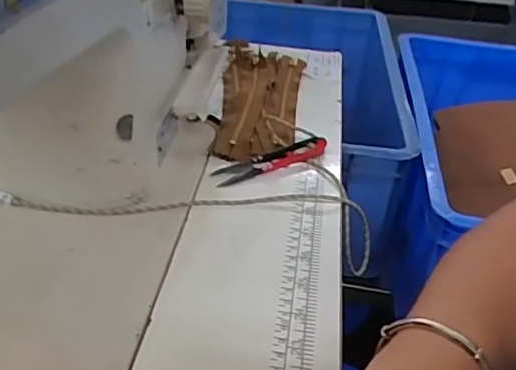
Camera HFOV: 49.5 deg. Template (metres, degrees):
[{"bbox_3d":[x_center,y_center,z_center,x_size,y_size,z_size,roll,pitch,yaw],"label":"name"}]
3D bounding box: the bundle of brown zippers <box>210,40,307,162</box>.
[{"bbox_3d":[0.000,-0.094,0.559,0.081,0.024,0.226,7,35,1],"label":"bundle of brown zippers"}]

